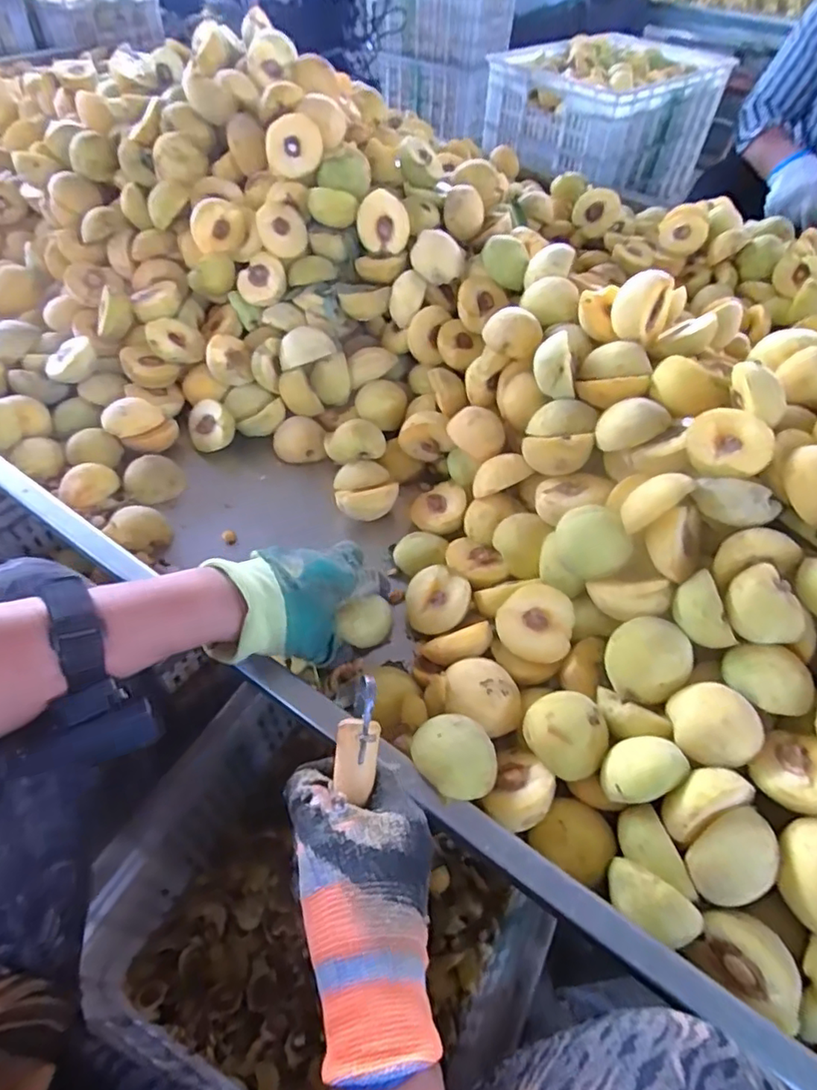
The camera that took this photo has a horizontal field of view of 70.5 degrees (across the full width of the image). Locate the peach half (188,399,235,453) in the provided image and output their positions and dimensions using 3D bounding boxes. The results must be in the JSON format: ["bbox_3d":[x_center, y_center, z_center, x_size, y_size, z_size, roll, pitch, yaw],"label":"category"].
[{"bbox_3d":[-0.224,-0.133,0.645,0.052,0.034,0.051,-16,54,-16],"label":"peach half"}]

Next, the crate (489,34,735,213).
[{"bbox_3d":[0.469,-1.026,1.393,0.361,0.218,0.579,38,58,24],"label":"crate"}]

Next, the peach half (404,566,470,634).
[{"bbox_3d":[0.029,0.053,0.526,0.059,0.034,0.058,-9,69,23],"label":"peach half"}]

